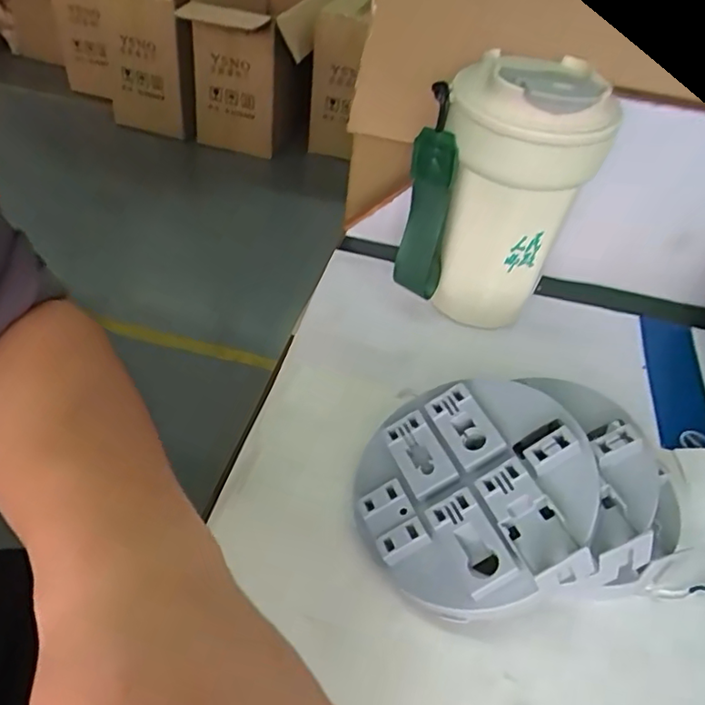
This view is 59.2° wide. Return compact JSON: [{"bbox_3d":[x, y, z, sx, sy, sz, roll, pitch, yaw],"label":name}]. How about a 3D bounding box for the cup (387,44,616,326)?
[{"bbox_3d":[0.082,-0.088,0.370,0.096,0.155,0.073,11,41,5],"label":"cup"}]

